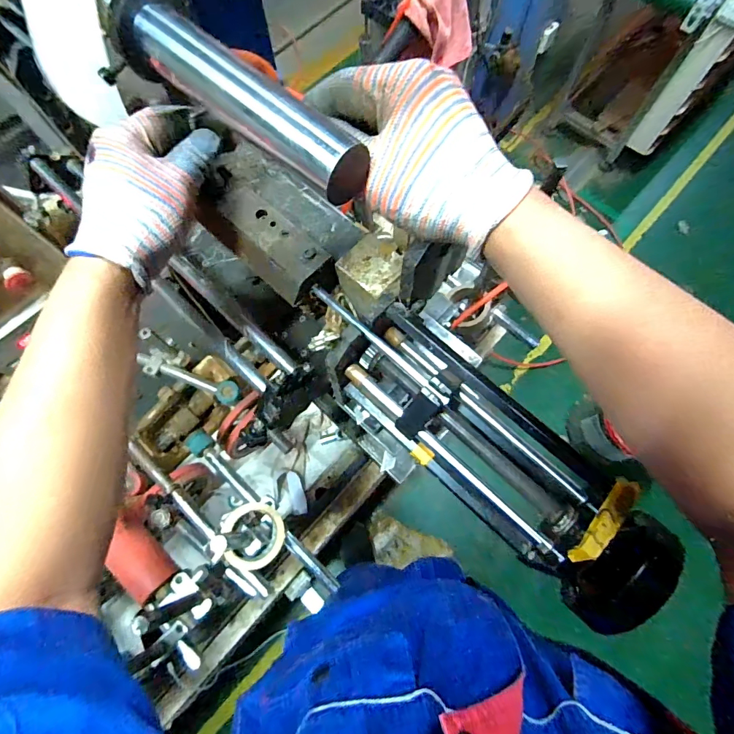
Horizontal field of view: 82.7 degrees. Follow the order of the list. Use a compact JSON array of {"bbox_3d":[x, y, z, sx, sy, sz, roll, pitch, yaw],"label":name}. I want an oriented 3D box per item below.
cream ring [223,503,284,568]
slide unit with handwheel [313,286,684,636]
[{"bbox_3d":[-0.188,0.283,0.698,0.097,0.029,0.103,0,70,0],"label":"cream ring"},{"bbox_3d":[0.087,0.057,0.355,0.340,0.086,0.089,43,76,14],"label":"slide unit with handwheel"}]

